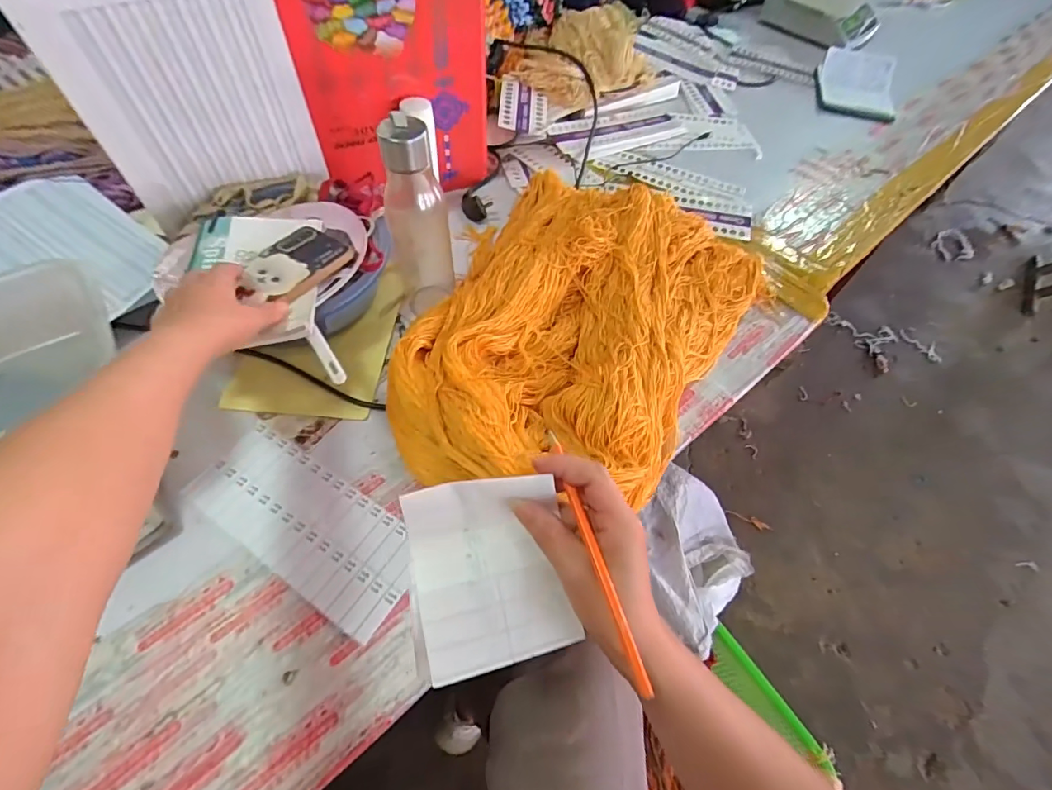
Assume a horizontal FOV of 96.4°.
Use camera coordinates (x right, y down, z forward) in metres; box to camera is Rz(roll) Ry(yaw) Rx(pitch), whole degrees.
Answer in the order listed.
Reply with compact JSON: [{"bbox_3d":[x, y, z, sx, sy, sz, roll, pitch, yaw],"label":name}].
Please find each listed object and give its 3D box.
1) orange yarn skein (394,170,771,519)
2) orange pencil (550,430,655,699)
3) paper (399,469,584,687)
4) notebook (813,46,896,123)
[{"bbox_3d":[0.055,-0.097,0.564,0.347,0.079,0.493,32,62,14],"label":"orange yarn skein"},{"bbox_3d":[0.042,0.094,0.294,0.007,0.005,0.157,-14,62,-12],"label":"orange pencil"},{"bbox_3d":[-0.023,0.115,0.306,0.096,0.016,0.119,-11,81,-8],"label":"paper"},{"bbox_3d":[0.677,-0.637,0.960,0.149,0.045,0.200,15,59,5],"label":"notebook"}]

